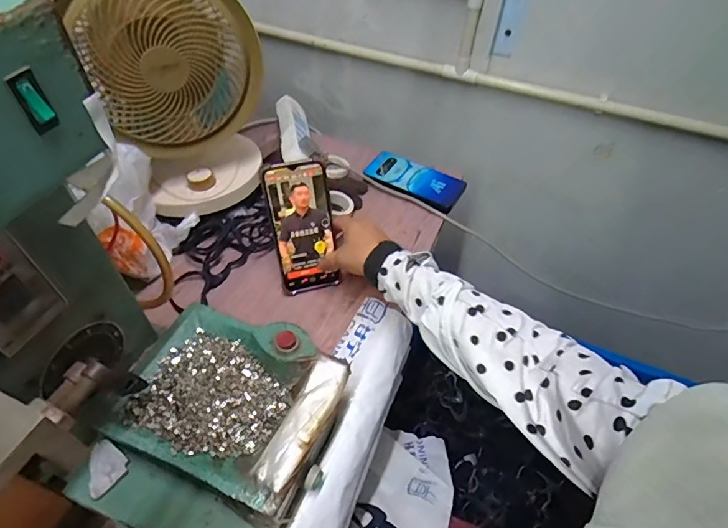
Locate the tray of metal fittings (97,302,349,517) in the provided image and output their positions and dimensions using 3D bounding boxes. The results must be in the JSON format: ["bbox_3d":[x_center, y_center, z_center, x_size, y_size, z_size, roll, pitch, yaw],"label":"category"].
[{"bbox_3d":[-0.128,0.120,0.426,0.189,0.024,0.159,20,52,14],"label":"tray of metal fittings"}]

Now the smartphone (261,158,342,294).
[{"bbox_3d":[-0.077,-0.042,0.554,0.077,0.166,0.008,-10,25,-10],"label":"smartphone"}]

